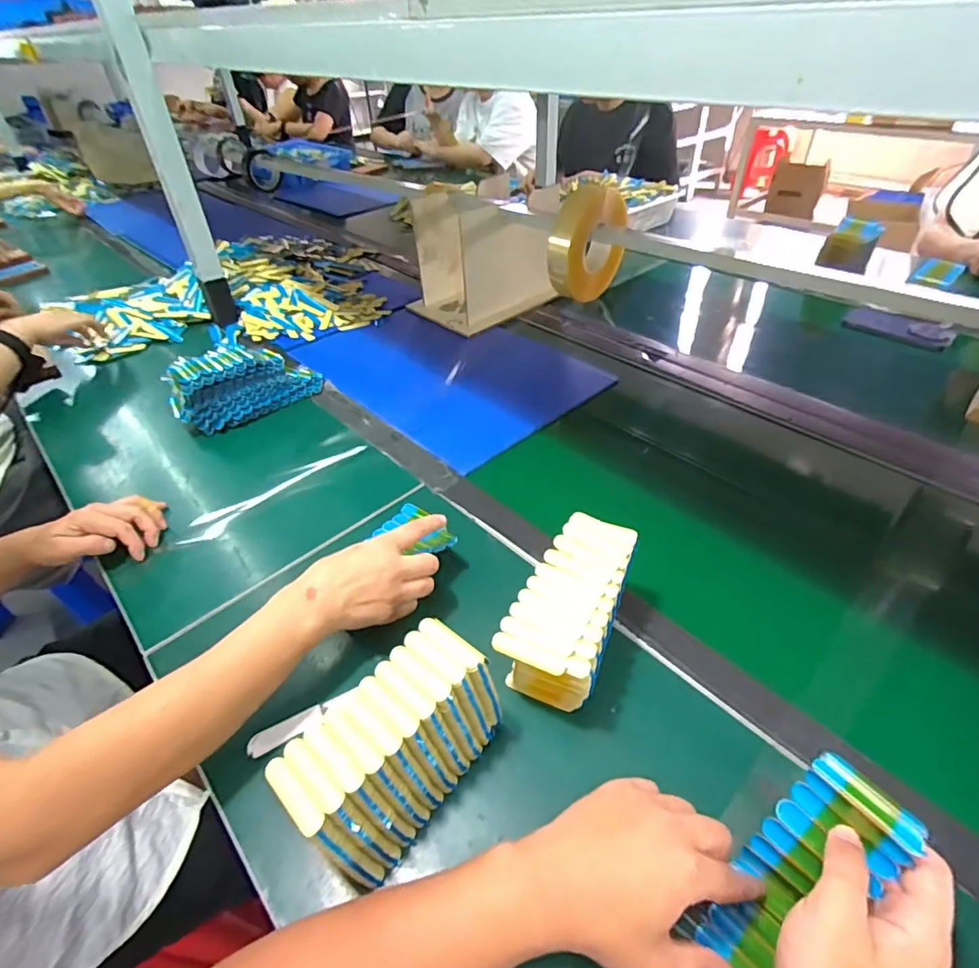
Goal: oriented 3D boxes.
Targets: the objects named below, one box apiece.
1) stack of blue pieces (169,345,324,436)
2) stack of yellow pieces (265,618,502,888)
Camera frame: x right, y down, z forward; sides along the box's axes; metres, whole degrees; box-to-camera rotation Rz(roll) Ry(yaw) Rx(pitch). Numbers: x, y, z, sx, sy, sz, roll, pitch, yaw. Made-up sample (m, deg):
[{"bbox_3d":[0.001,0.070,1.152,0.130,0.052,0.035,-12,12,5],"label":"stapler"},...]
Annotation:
[{"bbox_3d":[-0.371,-0.156,0.816,0.212,0.088,0.071,-28,47,-26],"label":"stack of blue pieces"},{"bbox_3d":[-0.070,0.193,0.402,0.086,0.098,0.156,27,49,30],"label":"stack of yellow pieces"}]

